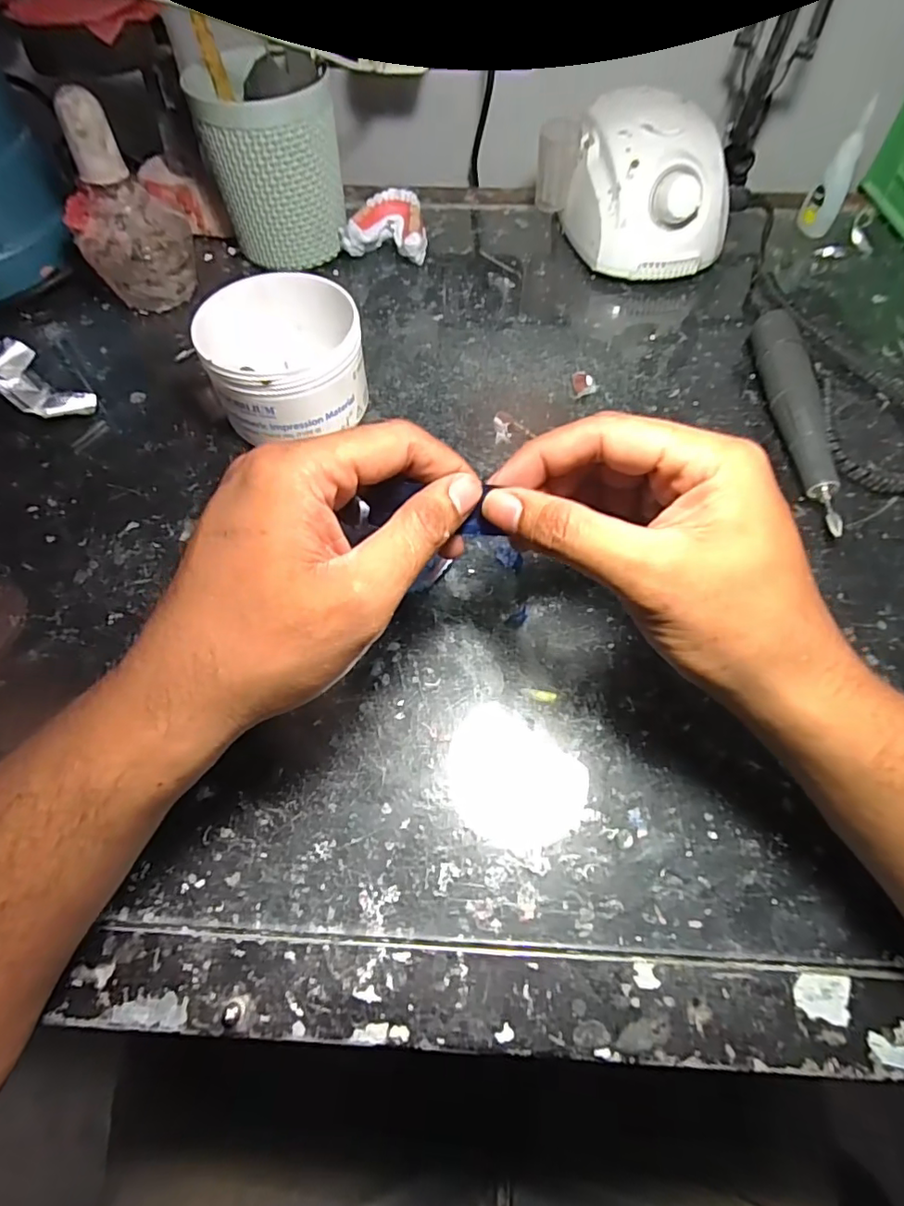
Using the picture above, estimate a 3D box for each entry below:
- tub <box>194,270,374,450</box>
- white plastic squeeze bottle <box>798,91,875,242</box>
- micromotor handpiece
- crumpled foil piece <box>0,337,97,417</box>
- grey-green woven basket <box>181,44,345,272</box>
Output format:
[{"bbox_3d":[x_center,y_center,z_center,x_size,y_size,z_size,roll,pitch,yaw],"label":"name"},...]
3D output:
[{"bbox_3d":[-0.100,-0.144,0.340,0.089,0.065,0.104,-29,64,-15],"label":"tub"},{"bbox_3d":[0.302,-0.334,0.435,0.023,0.082,0.019,22,63,12],"label":"white plastic squeeze bottle"},{"bbox_3d":[0.214,-0.113,0.341,0.028,0.030,0.165,-1,60,0],"label":"micromotor handpiece"},{"bbox_3d":[-0.272,-0.142,0.361,0.081,0.028,0.033,32,65,17],"label":"crumpled foil piece"},{"bbox_3d":[-0.129,-0.323,0.417,0.090,0.111,0.090,-14,61,-7],"label":"grey-green woven basket"}]

